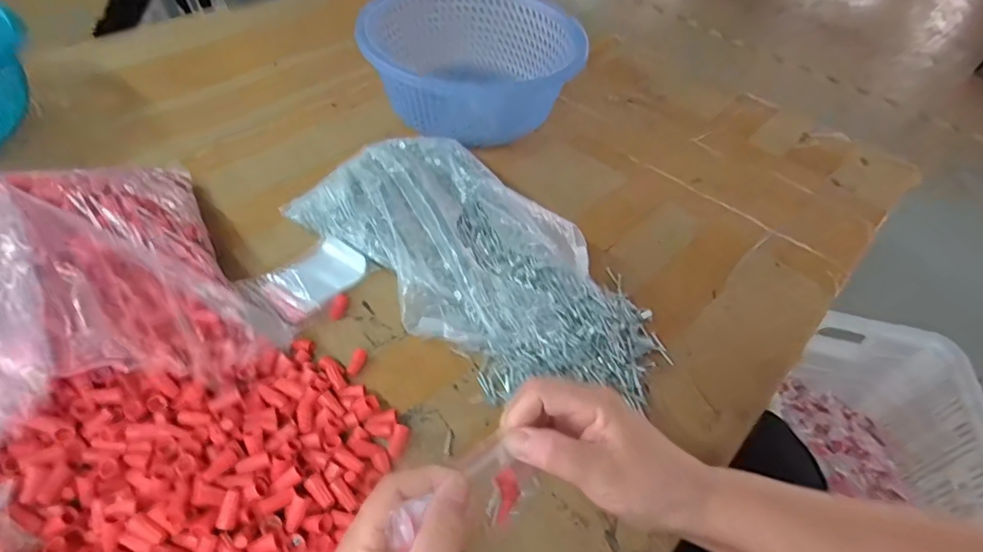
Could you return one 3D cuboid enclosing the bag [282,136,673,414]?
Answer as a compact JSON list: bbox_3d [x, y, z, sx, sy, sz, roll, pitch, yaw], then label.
[{"bbox_3d":[-0.003,-0.020,0.500,0.364,0.061,0.184,33,54,23],"label":"bag"}]

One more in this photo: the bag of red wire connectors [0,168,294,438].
[{"bbox_3d":[-0.333,0.012,0.401,0.273,0.079,0.244,-34,58,-29],"label":"bag of red wire connectors"}]

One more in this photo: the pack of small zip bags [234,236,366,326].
[{"bbox_3d":[-0.166,0.003,0.492,0.057,0.022,0.101,34,54,23],"label":"pack of small zip bags"}]

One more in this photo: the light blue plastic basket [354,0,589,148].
[{"bbox_3d":[-0.037,-0.287,0.713,0.271,0.104,0.213,-18,52,-19],"label":"light blue plastic basket"}]

